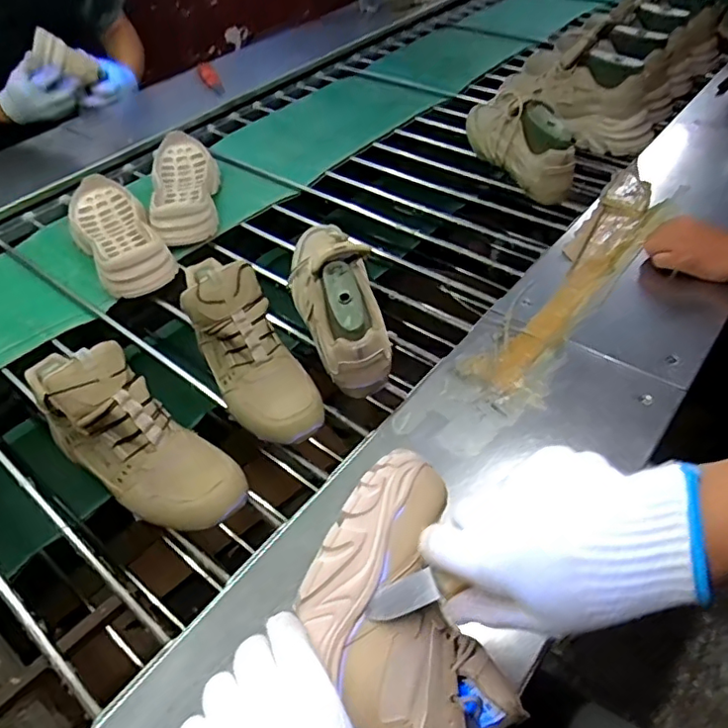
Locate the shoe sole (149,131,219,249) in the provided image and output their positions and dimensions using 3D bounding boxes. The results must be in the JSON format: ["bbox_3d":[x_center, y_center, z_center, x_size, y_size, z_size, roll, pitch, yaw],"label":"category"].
[{"bbox_3d":[-0.312,-0.315,1.004,0.112,0.051,0.325,-12,47,-8],"label":"shoe sole"}]

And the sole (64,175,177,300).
[{"bbox_3d":[-0.401,-0.211,0.917,0.114,0.053,0.303,-27,50,-21],"label":"sole"}]

